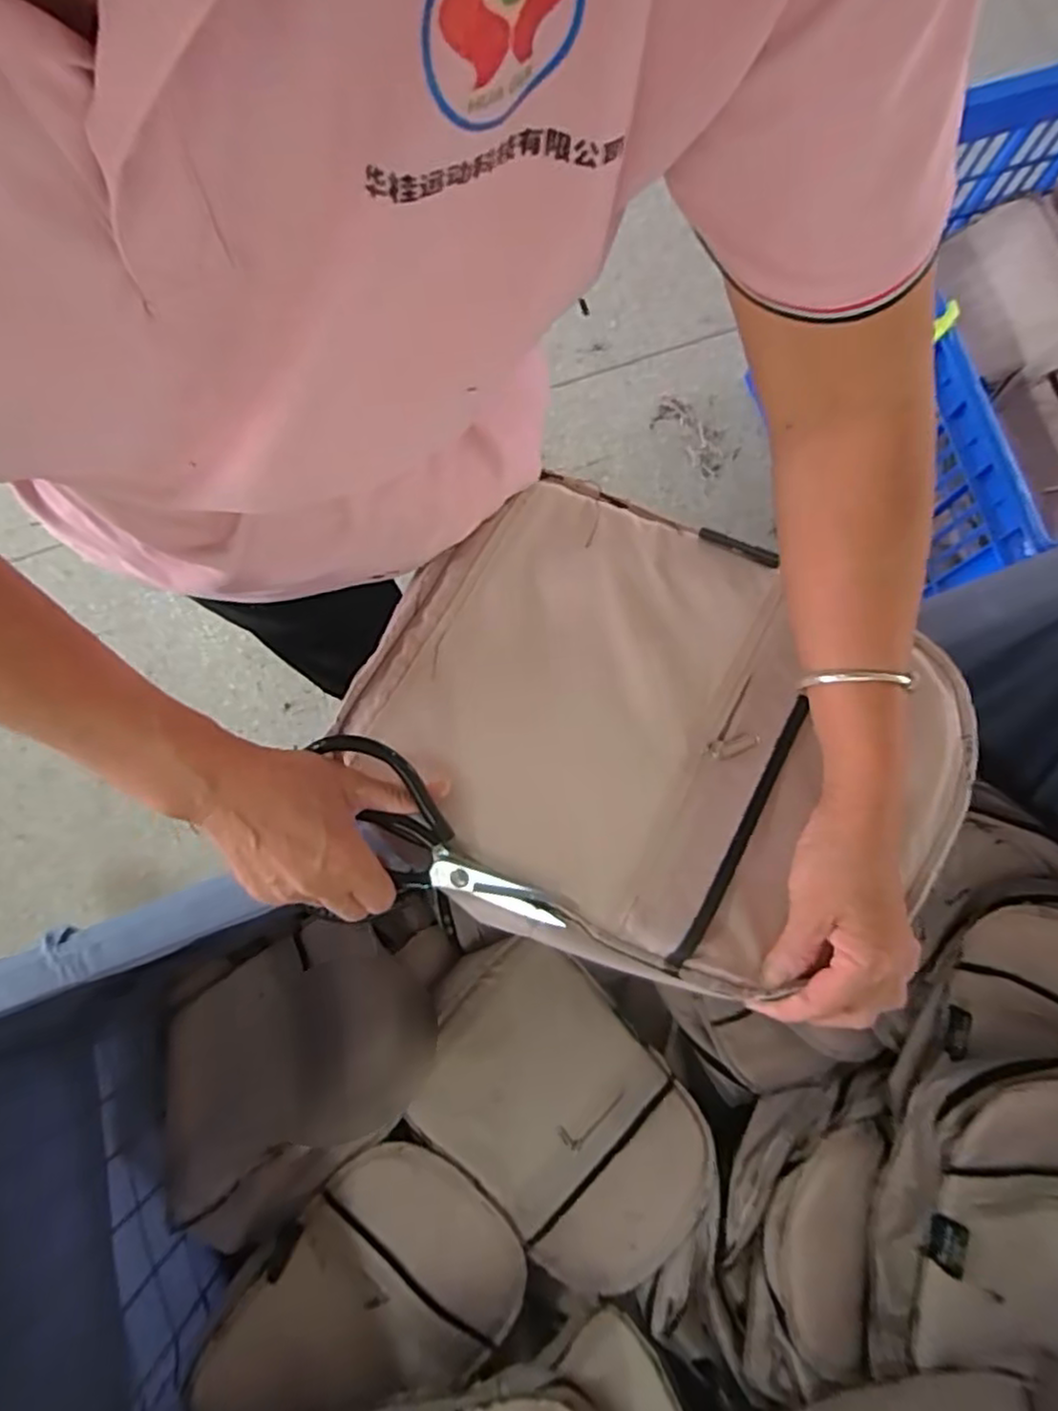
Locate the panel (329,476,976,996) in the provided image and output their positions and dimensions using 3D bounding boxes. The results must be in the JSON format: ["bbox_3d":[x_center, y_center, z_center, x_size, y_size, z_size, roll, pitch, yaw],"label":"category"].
[{"bbox_3d":[0.077,0.021,0.457,0.366,0.041,0.276,32,82,6],"label":"panel"}]

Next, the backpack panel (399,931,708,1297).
[{"bbox_3d":[0.033,0.506,0.889,0.394,0.091,0.261,43,83,8],"label":"backpack panel"}]

